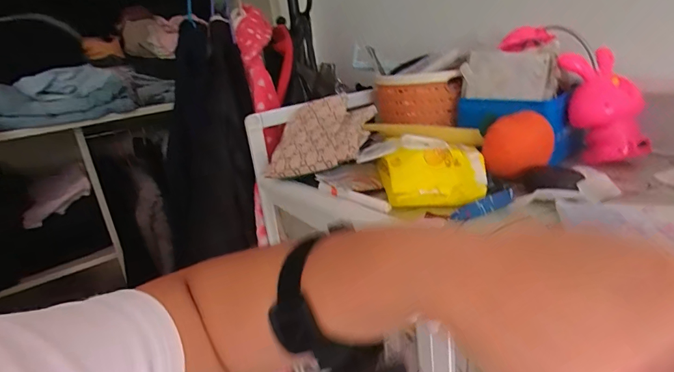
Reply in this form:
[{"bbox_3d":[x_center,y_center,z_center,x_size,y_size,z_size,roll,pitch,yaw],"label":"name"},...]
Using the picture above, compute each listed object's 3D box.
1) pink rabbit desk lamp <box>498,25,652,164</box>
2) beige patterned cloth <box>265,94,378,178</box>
[{"bbox_3d":[0.309,-0.132,0.517,0.085,0.077,0.230,-14,61,-17],"label":"pink rabbit desk lamp"},{"bbox_3d":[-0.027,-0.072,0.567,0.154,0.027,0.122,-11,57,29],"label":"beige patterned cloth"}]

